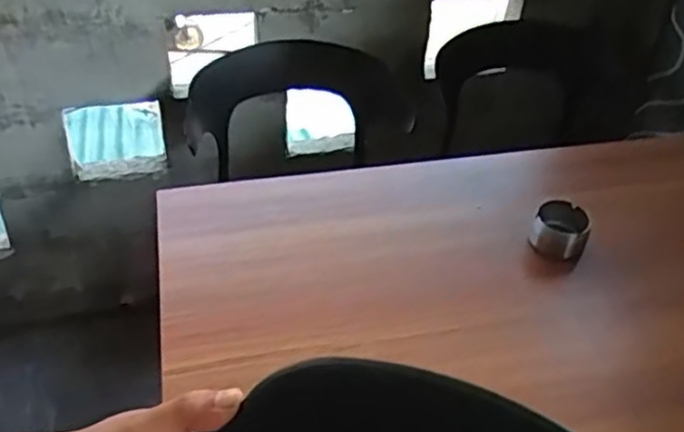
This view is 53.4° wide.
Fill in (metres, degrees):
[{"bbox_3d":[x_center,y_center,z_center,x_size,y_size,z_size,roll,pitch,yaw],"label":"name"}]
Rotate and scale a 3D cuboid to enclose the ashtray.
[{"bbox_3d":[0.327,0.019,1.023,0.082,0.055,0.075,16,44,13],"label":"ashtray"}]

